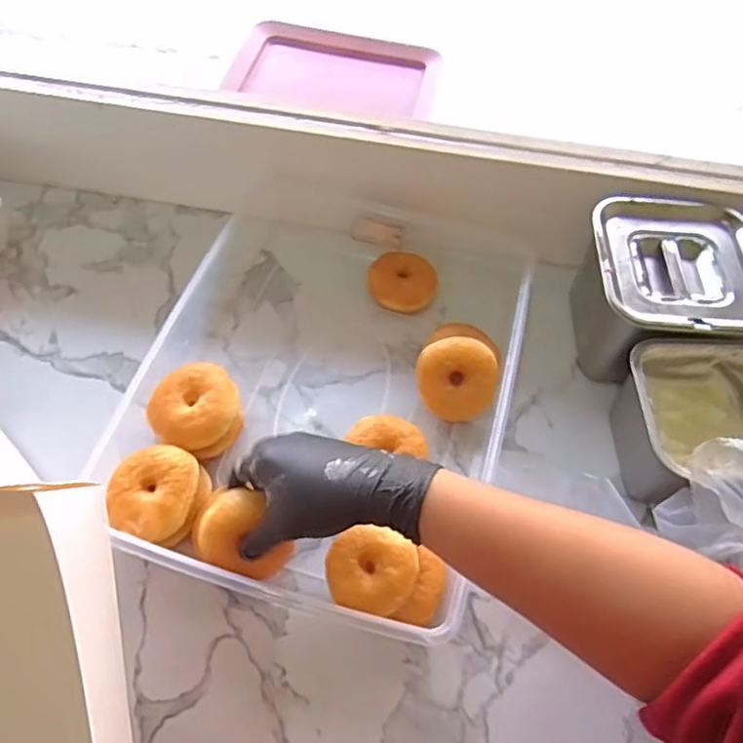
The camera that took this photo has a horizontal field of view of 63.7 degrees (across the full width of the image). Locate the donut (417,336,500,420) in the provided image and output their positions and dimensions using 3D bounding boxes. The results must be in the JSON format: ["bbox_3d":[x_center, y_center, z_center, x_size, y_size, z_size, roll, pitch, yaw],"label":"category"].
[{"bbox_3d":[0.077,0.006,0.528,0.067,0.024,0.071,-14,95,12],"label":"donut"}]

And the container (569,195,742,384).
[{"bbox_3d":[0.258,-0.066,0.546,0.139,0.113,0.140,3,61,-1],"label":"container"}]

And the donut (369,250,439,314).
[{"bbox_3d":[0.031,-0.088,0.596,0.067,0.024,0.059,4,61,0],"label":"donut"}]

